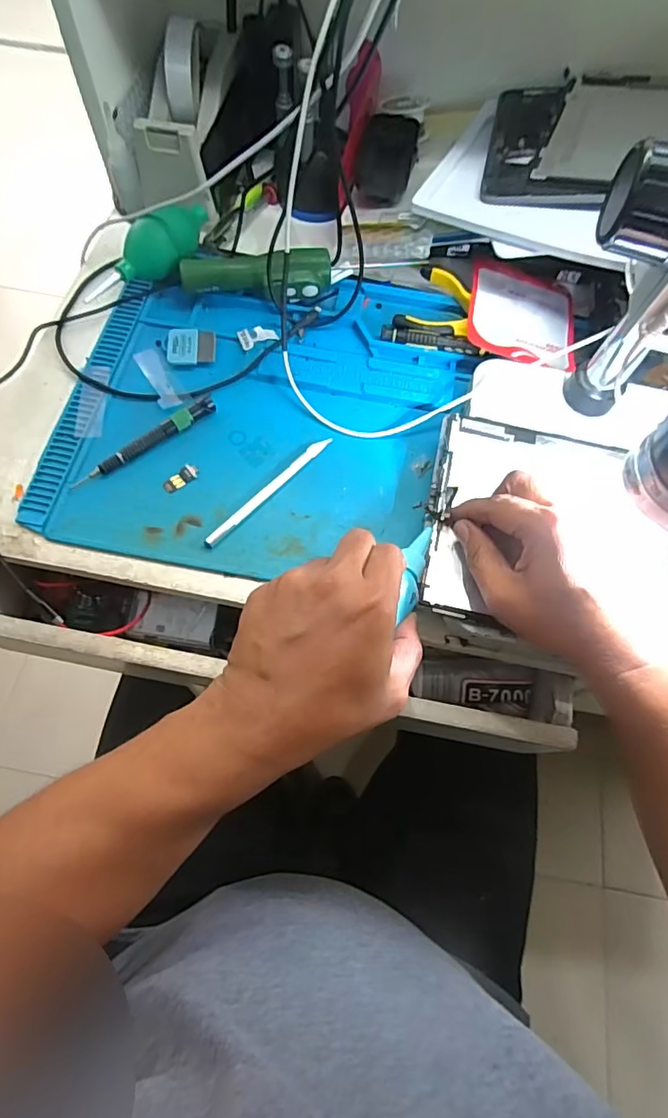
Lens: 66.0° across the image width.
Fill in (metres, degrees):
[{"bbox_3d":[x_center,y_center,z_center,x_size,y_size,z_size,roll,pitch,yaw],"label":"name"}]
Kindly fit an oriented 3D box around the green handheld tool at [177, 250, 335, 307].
[{"bbox_3d":[-0.070,-0.263,0.481,0.133,0.038,0.031,-3,67,-4],"label":"green handheld tool"}]

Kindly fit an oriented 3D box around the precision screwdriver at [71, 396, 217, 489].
[{"bbox_3d":[-0.153,-0.096,0.421,0.129,0.014,0.013,-37,73,-17],"label":"precision screwdriver"}]

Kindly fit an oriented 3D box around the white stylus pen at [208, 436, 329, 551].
[{"bbox_3d":[-0.051,-0.057,0.416,0.011,0.008,0.137,38,70,13],"label":"white stylus pen"}]

